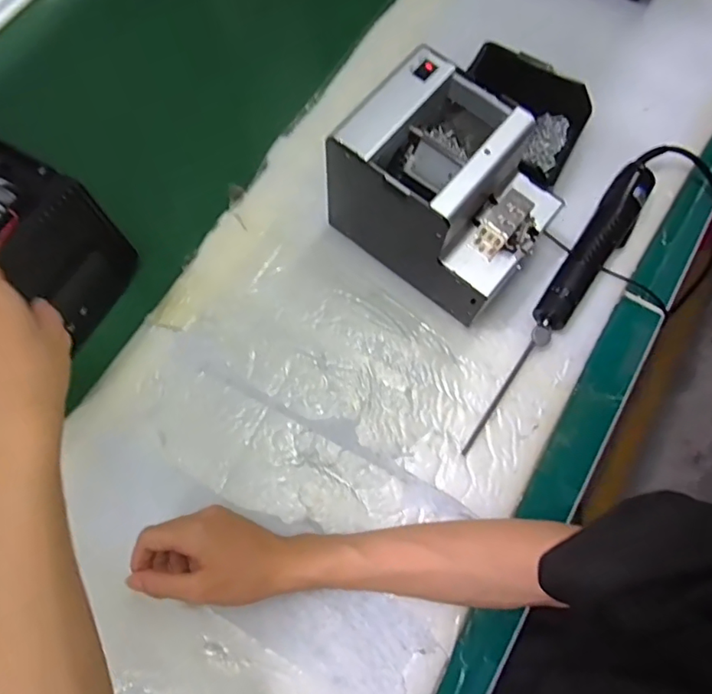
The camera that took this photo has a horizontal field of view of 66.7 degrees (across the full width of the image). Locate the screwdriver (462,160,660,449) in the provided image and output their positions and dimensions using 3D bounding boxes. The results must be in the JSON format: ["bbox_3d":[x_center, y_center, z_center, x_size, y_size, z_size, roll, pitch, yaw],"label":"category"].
[{"bbox_3d":[0.200,-0.047,0.528,0.039,0.041,0.334,35,75,10],"label":"screwdriver"}]

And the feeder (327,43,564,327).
[{"bbox_3d":[0.085,-0.142,0.496,0.173,0.145,0.132,39,75,11],"label":"feeder"}]

